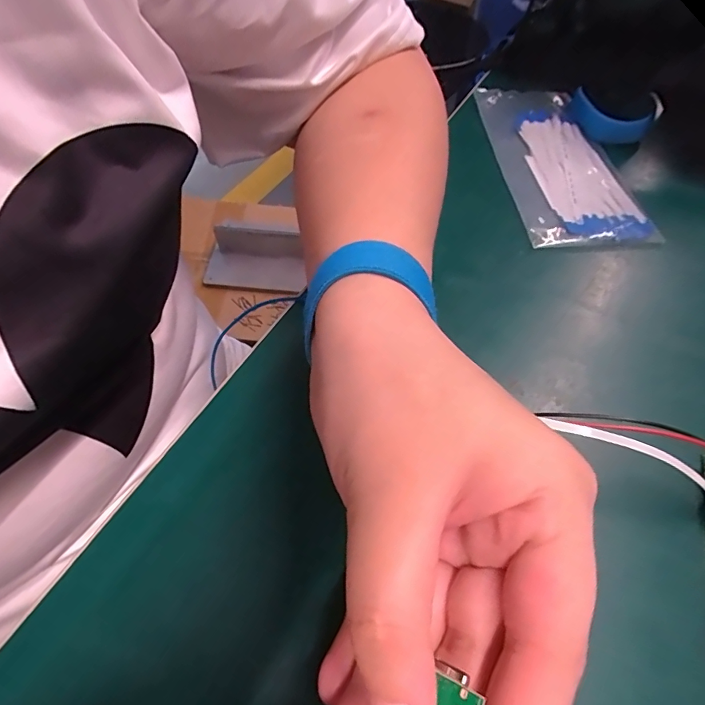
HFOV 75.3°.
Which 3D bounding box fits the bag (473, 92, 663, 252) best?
[{"bbox_3d":[0.137,-0.131,0.308,0.074,0.011,0.168,-2,58,-4],"label":"bag"}]

